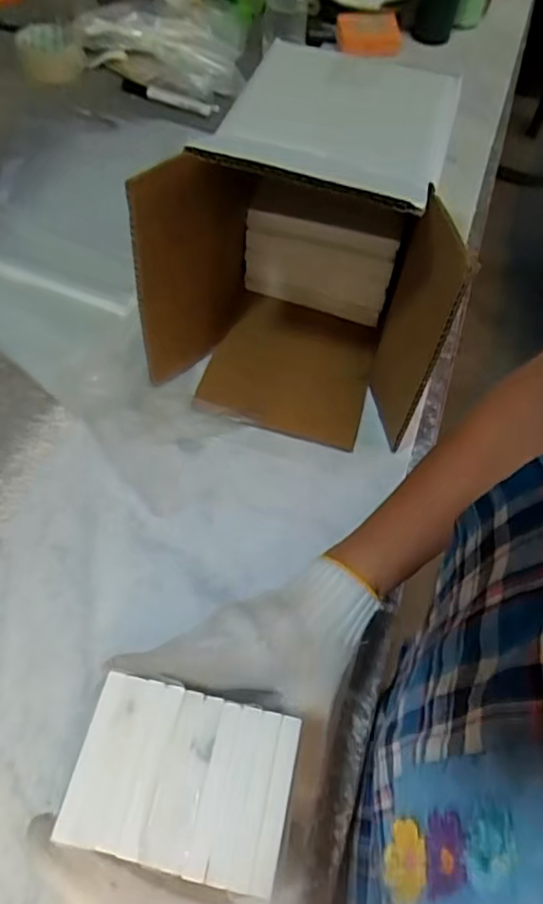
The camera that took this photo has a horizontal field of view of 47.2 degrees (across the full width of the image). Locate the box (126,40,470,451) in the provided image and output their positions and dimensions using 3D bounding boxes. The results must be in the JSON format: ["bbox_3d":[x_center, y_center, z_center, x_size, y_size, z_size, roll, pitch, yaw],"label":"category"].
[{"bbox_3d":[0.021,-0.153,0.547,0.225,0.296,0.177,14,58,4],"label":"box"}]

